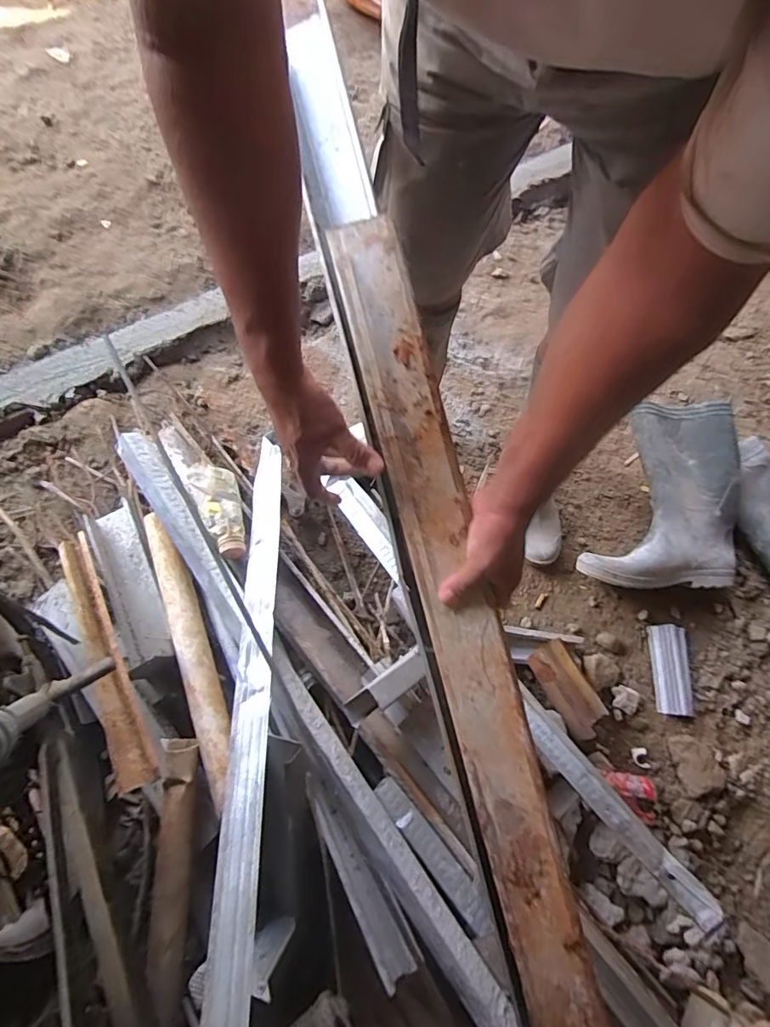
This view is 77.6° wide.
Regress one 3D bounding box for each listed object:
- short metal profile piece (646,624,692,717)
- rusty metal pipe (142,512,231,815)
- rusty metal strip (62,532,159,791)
[{"bbox_3d":[0.513,0.280,0.864,0.061,0.027,0.151,6,68,0],"label":"short metal profile piece"},{"bbox_3d":[-0.298,0.199,0.731,0.056,0.041,0.437,-21,72,-11],"label":"rusty metal pipe"},{"bbox_3d":[-0.409,0.181,0.692,0.052,0.029,0.444,-32,54,-14],"label":"rusty metal strip"}]

